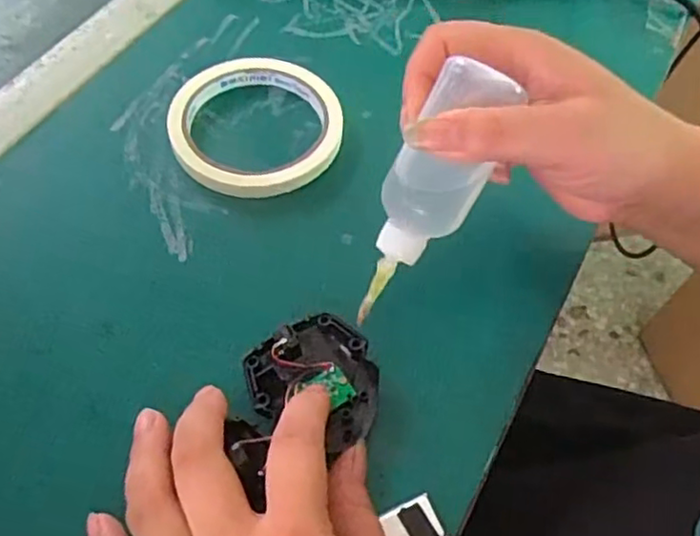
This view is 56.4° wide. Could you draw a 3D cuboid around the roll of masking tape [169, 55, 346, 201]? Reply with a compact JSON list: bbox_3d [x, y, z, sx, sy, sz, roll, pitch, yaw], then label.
[{"bbox_3d":[-0.051,-0.081,0.366,0.096,0.015,0.090,1,58,-2],"label":"roll of masking tape"}]

